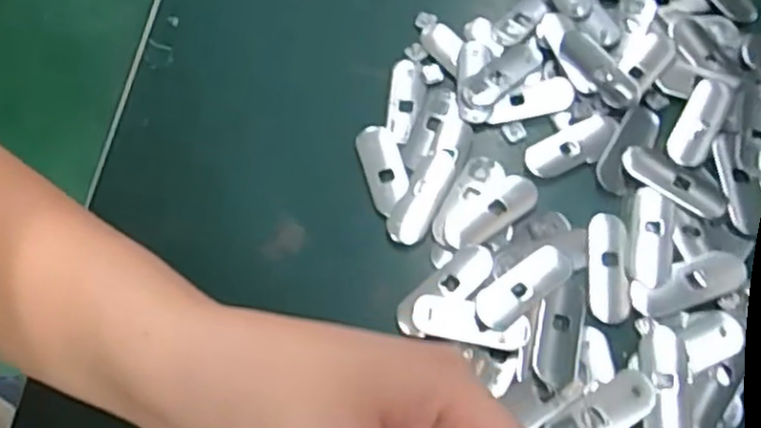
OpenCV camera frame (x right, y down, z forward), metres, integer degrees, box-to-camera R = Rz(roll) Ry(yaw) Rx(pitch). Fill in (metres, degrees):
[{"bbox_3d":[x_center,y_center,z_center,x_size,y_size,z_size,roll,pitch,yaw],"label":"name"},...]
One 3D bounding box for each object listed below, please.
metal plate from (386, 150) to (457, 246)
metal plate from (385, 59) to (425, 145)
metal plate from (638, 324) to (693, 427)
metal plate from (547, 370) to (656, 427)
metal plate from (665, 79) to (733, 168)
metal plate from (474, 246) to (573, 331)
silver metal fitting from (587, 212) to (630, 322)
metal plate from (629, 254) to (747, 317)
[{"bbox_3d":[0.021,-0.009,0.347,0.018,0.004,0.053,25,68,15],"label":"metal plate"},{"bbox_3d":[0.013,-0.058,0.376,0.017,0.004,0.050,5,64,6],"label":"metal plate"},{"bbox_3d":[0.117,0.072,0.299,0.020,0.005,0.052,1,64,4],"label":"metal plate"},{"bbox_3d":[0.089,0.082,0.296,0.049,0.004,0.017,-31,66,-11],"label":"metal plate"},{"bbox_3d":[0.154,-0.045,0.351,0.019,0.006,0.051,28,69,16],"label":"metal plate"},{"bbox_3d":[0.062,0.032,0.322,0.050,0.004,0.019,-34,66,-13],"label":"metal plate"},{"bbox_3d":[0.102,0.024,0.326,0.017,0.005,0.049,3,64,5],"label":"silver metal fitting"},{"bbox_3d":[0.134,0.030,0.317,0.050,0.004,0.017,-16,64,-4],"label":"metal plate"}]

